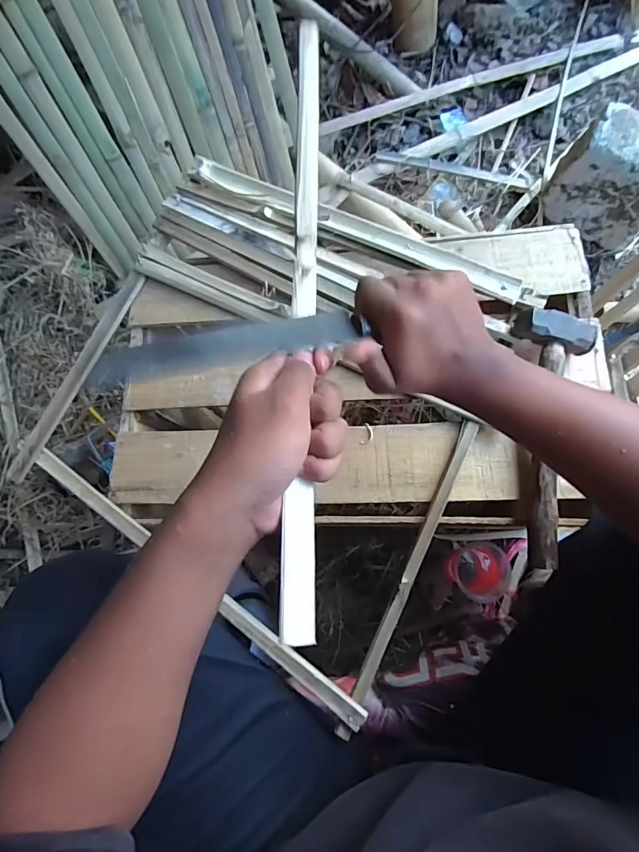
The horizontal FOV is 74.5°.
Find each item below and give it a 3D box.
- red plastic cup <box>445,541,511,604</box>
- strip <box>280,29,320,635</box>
[{"bbox_3d":[0.278,0.252,0.731,0.089,0.075,0.084,-2,77,8],"label":"red plastic cup"},{"bbox_3d":[-0.010,-0.125,0.320,0.020,0.013,0.520,-1,71,4],"label":"strip"}]

